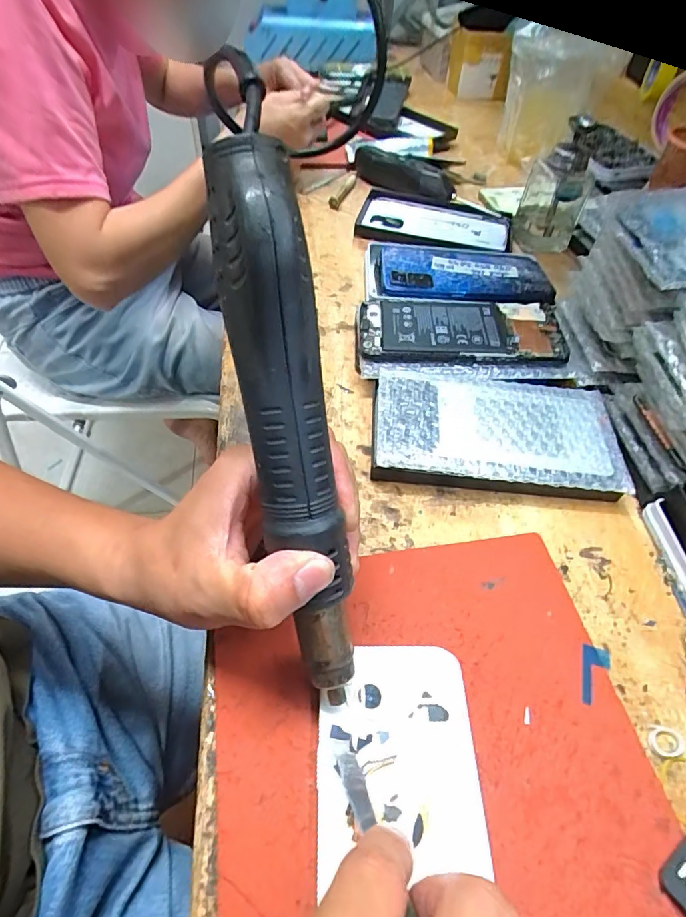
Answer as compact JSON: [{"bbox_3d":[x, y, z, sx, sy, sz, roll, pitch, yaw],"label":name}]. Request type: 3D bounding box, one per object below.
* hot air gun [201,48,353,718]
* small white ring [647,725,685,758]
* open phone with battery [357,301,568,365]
[{"bbox_3d":[-0.022,-0.007,0.202,0.035,0.223,0.048,-10,14,-8],"label":"hot air gun"},{"bbox_3d":[0.159,0.139,0.235,0.016,0.004,0.013,13,52,6],"label":"small white ring"},{"bbox_3d":[0.093,-0.103,0.386,0.157,0.016,0.070,3,55,1],"label":"open phone with battery"}]

